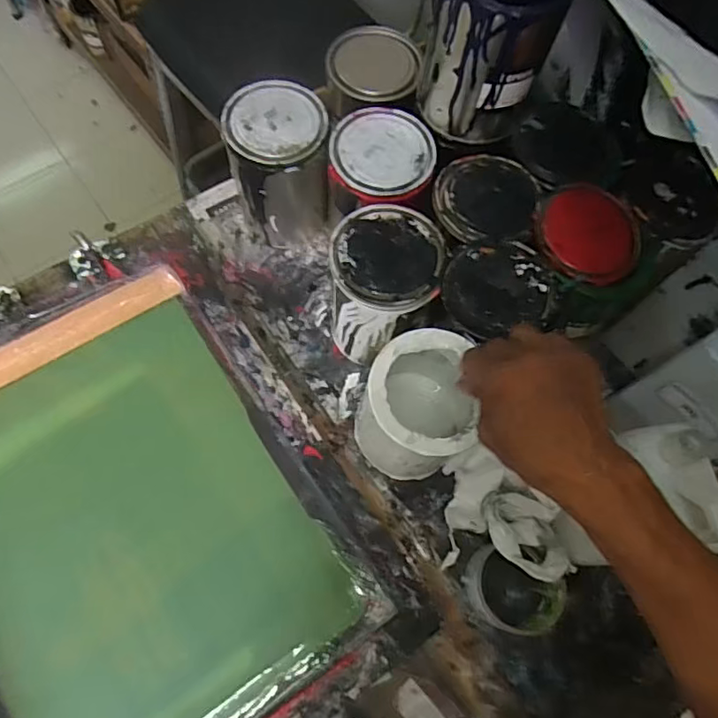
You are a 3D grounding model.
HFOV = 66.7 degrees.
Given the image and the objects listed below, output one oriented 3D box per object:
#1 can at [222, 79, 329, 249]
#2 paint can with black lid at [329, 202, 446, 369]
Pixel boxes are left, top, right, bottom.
[{"bbox_3d":[-0.087,-0.214,0.617,0.100,0.147,0.102,1,69,-3],"label":"can"},{"bbox_3d":[0.022,-0.063,0.562,0.102,0.155,0.118,4,69,-2],"label":"paint can with black lid"}]

